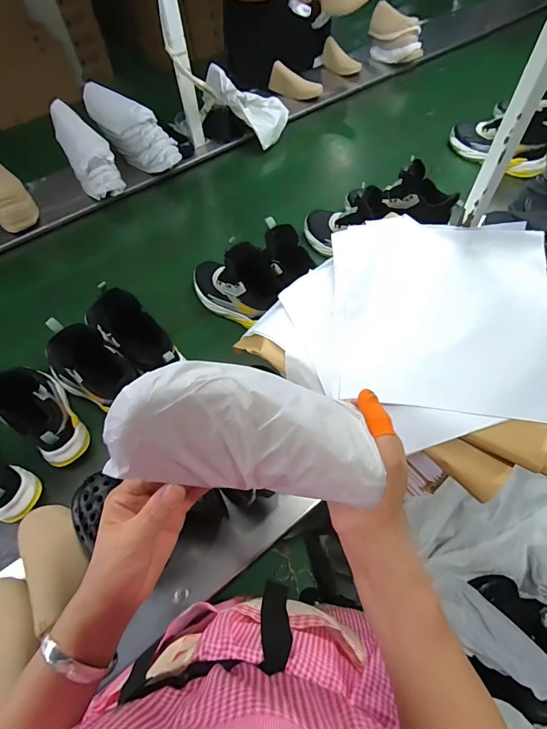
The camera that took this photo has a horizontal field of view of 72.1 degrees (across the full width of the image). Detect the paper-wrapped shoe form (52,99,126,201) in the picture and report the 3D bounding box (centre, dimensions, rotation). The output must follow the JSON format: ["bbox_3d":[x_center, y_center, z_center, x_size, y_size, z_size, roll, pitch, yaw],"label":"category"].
[{"bbox_3d":[-0.519,-0.582,1.039,0.103,0.145,0.262,-35,105,-18],"label":"paper-wrapped shoe form"}]

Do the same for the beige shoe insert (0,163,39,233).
[{"bbox_3d":[-0.719,-0.460,1.000,0.108,0.183,0.168,-30,63,-15],"label":"beige shoe insert"}]

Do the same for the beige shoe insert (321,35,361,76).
[{"bbox_3d":[0.258,-1.172,1.454,0.159,0.077,0.063,30,61,-11],"label":"beige shoe insert"}]

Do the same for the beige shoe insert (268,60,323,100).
[{"bbox_3d":[0.079,-0.984,1.312,0.189,0.081,0.080,19,60,-3],"label":"beige shoe insert"}]

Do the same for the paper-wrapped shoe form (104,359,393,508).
[{"bbox_3d":[-0.017,0.049,0.272,0.182,0.071,0.081,13,58,-16],"label":"paper-wrapped shoe form"}]

